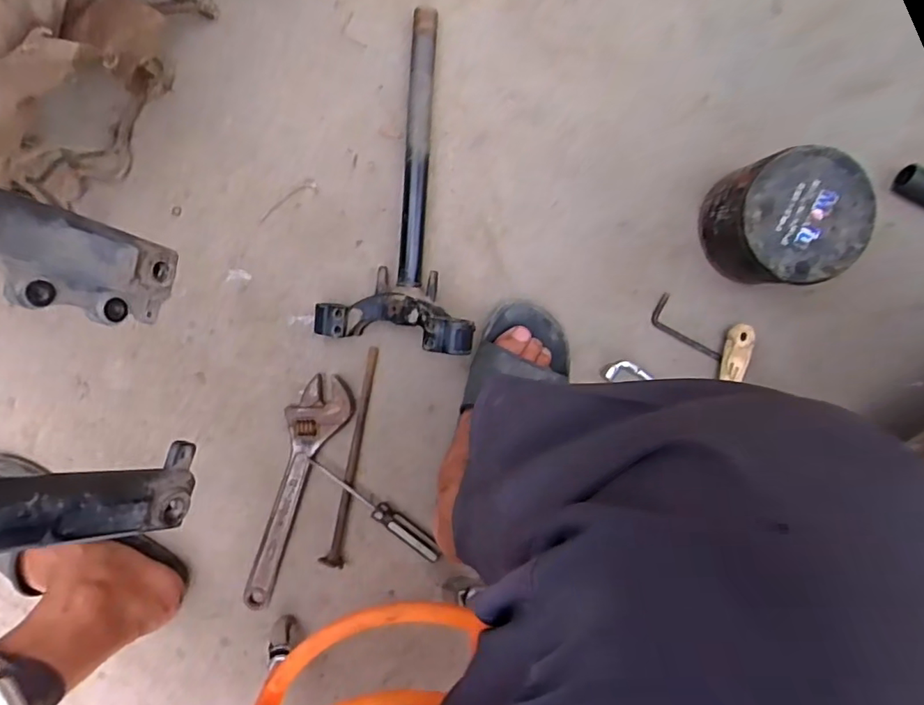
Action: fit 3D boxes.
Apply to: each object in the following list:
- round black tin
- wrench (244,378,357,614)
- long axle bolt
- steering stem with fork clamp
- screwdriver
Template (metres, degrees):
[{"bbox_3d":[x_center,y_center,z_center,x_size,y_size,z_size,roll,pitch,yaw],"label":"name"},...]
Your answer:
[{"bbox_3d":[0.321,-0.134,0.566,0.118,0.104,0.120,0,97,-1],"label":"round black tin"},{"bbox_3d":[-0.198,0.156,0.627,0.061,0.021,0.283,24,96,-4],"label":"wrench"},{"bbox_3d":[-0.125,0.119,0.623,0.024,0.020,0.250,9,96,-2],"label":"long axle bolt"},{"bbox_3d":[-0.060,-0.177,0.563,0.165,0.093,0.339,5,97,-2],"label":"steering stem with fork clamp"},{"bbox_3d":[-0.097,0.177,0.628,0.175,0.021,0.021,36,95,-5],"label":"screwdriver"}]

